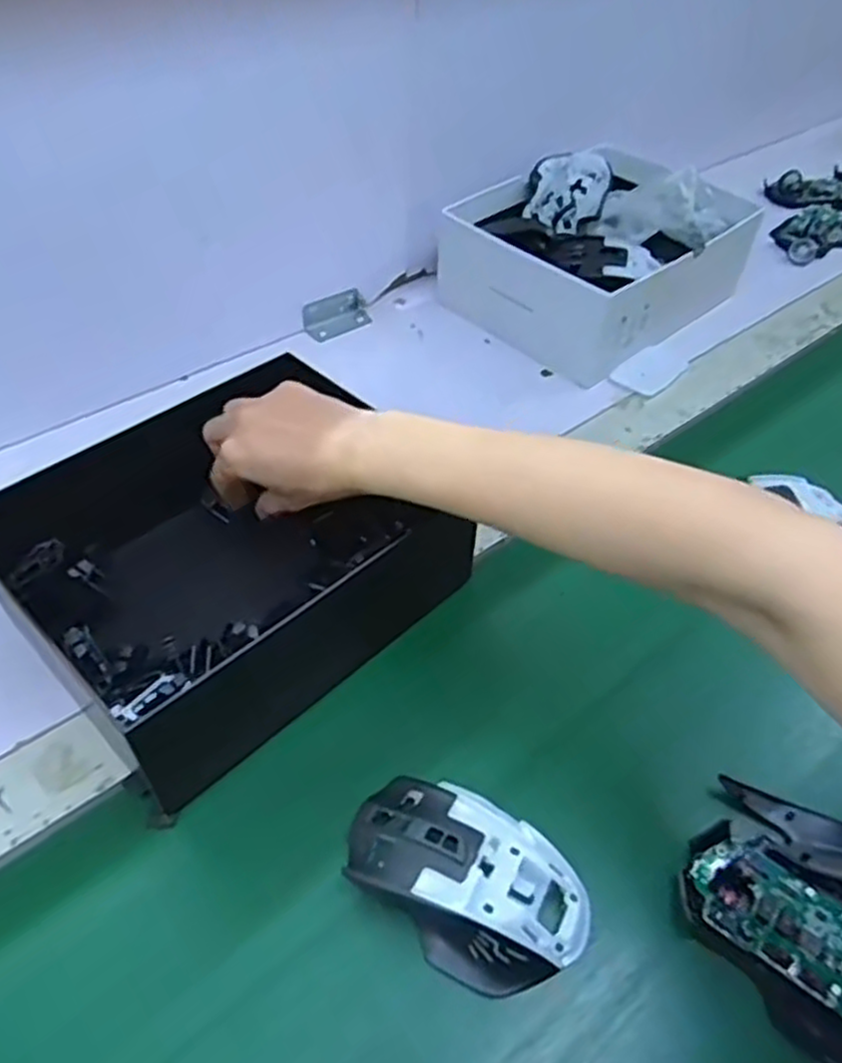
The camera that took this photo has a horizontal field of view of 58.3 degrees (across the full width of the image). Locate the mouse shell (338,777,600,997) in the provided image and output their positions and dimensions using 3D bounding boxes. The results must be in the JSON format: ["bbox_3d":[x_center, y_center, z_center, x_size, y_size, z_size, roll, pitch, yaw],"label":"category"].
[{"bbox_3d":[0.021,0.159,0.349,0.113,0.030,0.068,28,51,20],"label":"mouse shell"}]

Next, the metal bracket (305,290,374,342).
[{"bbox_3d":[-0.077,-0.199,0.689,0.061,0.024,0.030,-27,54,-26],"label":"metal bracket"}]

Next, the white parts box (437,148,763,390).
[{"bbox_3d":[0.167,-0.259,0.695,0.202,0.089,0.238,37,55,26],"label":"white parts box"}]

